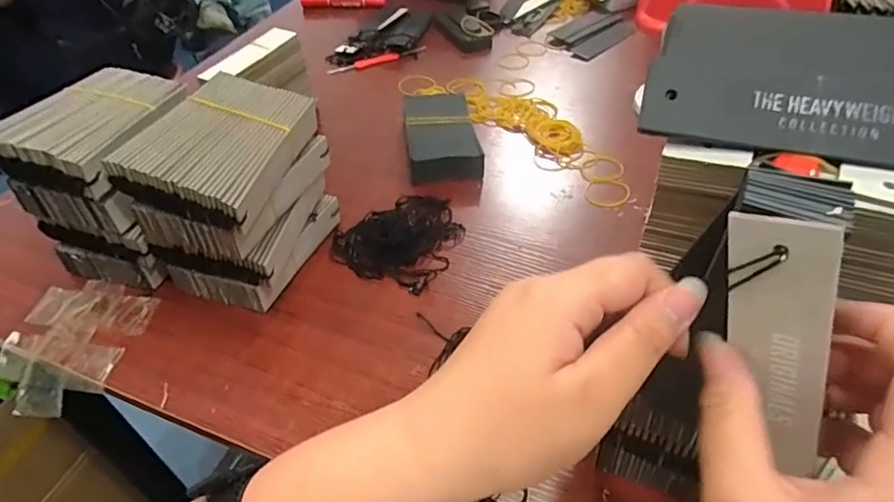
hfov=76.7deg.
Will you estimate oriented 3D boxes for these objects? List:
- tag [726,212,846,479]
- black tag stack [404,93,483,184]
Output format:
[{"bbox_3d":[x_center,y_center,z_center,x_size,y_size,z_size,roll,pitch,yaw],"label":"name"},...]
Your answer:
[{"bbox_3d":[0.117,0.035,0.201,0.031,0.103,0.004,13,38,41],"label":"tag"},{"bbox_3d":[-0.006,-0.128,0.634,0.079,0.043,0.141,-5,45,-3],"label":"black tag stack"}]

